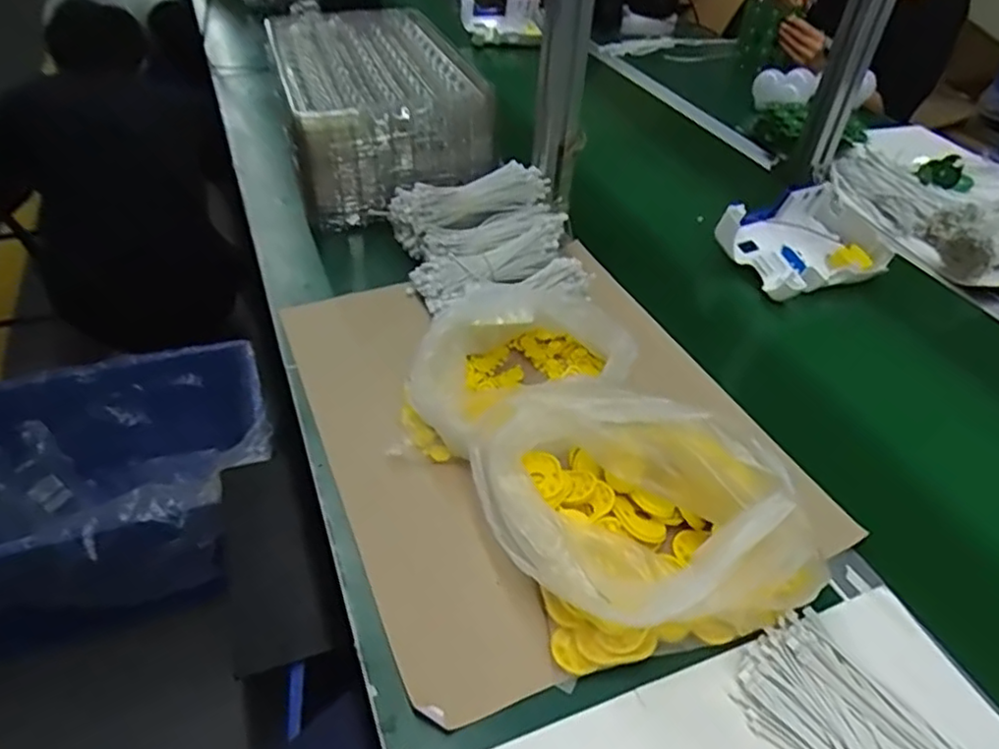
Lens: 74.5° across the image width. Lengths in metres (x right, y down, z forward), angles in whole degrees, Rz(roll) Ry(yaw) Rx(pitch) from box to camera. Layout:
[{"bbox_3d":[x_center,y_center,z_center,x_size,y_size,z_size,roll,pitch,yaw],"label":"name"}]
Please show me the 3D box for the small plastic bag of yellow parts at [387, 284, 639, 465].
[{"bbox_3d":[0.014,0.001,0.596,0.219,0.092,0.156,-22,51,-24],"label":"small plastic bag of yellow parts"}]

